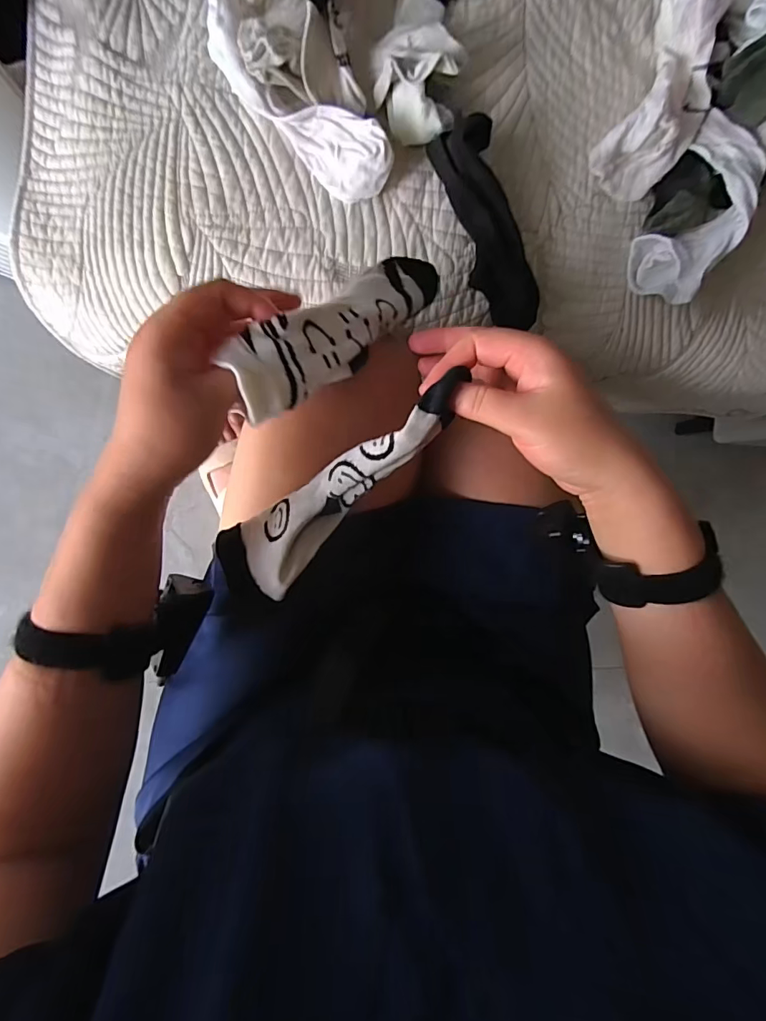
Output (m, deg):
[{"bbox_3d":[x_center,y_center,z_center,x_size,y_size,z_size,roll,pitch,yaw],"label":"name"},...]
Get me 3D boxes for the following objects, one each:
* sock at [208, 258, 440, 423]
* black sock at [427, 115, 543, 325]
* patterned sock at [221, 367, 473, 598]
[{"bbox_3d":[-0.023,-0.132,0.335,0.053,0.023,0.204,48,56,-7],"label":"sock"},{"bbox_3d":[0.093,-0.238,0.403,0.047,0.052,0.163,-22,96,-5],"label":"black sock"},{"bbox_3d":[-0.031,-0.012,0.328,0.195,0.043,0.055,-38,97,15],"label":"patterned sock"}]

